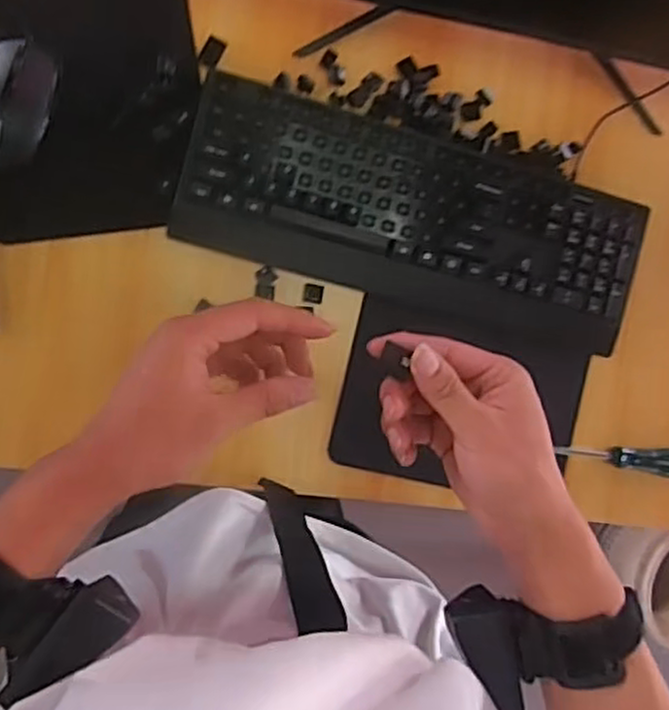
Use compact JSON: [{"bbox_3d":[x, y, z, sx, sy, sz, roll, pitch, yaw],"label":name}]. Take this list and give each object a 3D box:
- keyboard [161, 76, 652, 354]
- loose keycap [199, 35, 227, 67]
[{"bbox_3d":[0.080,-0.129,0.681,0.430,0.025,0.158,13,89,-10],"label":"keyboard"},{"bbox_3d":[-0.110,-0.272,0.653,0.017,0.004,0.028,29,86,-9],"label":"loose keycap"}]

